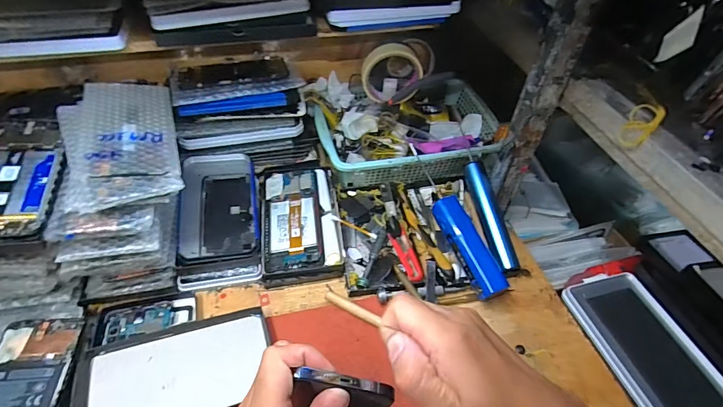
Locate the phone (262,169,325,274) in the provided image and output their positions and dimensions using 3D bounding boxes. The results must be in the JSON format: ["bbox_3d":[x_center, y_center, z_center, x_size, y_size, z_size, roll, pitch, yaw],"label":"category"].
[{"bbox_3d":[-0.093,0.012,0.540,0.075,0.008,0.168,-5,49,-7],"label":"phone"}]

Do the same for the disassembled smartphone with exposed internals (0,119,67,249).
[{"bbox_3d":[-0.359,-0.026,0.404,0.102,0.017,0.164,-1,52,-19],"label":"disassembled smartphone with exposed internals"}]

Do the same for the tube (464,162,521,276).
[{"bbox_3d":[0.175,0.018,0.545,0.030,0.024,0.158,-9,69,-11],"label":"tube"}]

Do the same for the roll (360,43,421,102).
[{"bbox_3d":[0.046,-0.198,0.620,0.090,0.089,0.031,-10,28,-3],"label":"roll"}]

